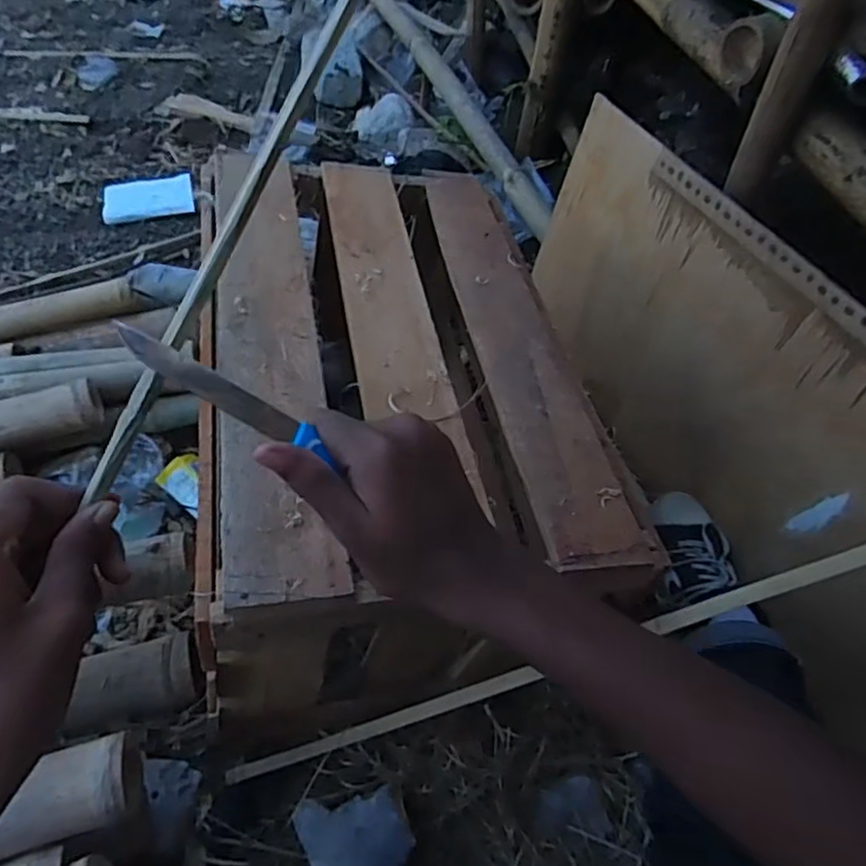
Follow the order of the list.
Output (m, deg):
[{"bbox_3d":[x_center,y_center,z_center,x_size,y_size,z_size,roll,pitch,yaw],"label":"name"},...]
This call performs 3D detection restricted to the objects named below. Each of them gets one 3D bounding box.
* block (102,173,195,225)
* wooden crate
[{"bbox_3d":[-0.600,-0.493,1.376,0.179,0.020,0.125,-11,56,-13],"label":"block"},{"bbox_3d":[-0.058,-0.030,0.755,0.377,0.349,0.591,-7,55,-10],"label":"wooden crate"}]

